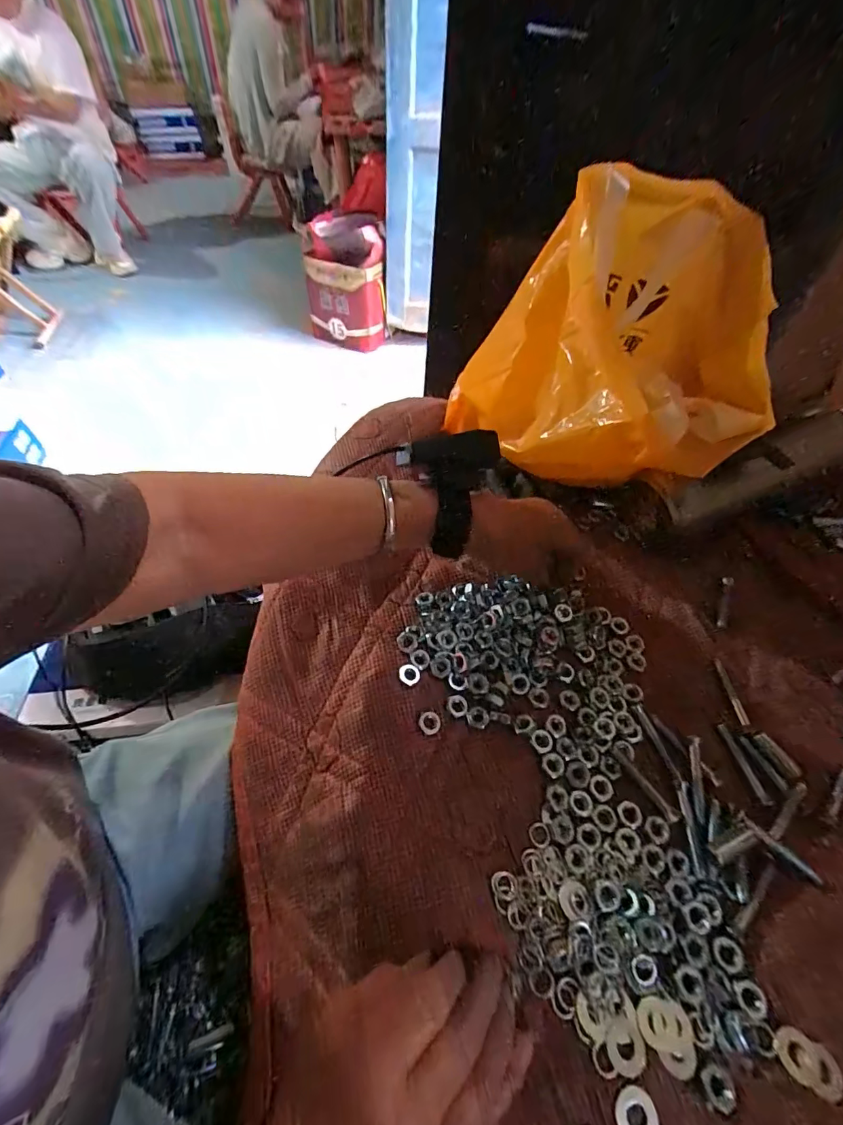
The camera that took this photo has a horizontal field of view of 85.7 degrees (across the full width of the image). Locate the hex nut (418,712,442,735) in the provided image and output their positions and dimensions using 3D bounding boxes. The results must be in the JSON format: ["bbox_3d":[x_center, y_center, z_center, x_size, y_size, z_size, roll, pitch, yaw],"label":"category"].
[{"bbox_3d":[0.006,0.120,0.340,0.017,0.005,0.015,-9,52,-10],"label":"hex nut"}]

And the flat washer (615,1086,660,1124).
[{"bbox_3d":[0.107,0.277,0.227,0.020,0.004,0.022,2,51,-2],"label":"flat washer"}]

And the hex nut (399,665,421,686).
[{"bbox_3d":[-0.010,0.088,0.358,0.017,0.004,0.016,28,55,18],"label":"hex nut"}]

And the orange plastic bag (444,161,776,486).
[{"bbox_3d":[0.144,-0.183,0.384,0.231,0.183,0.208,9,51,4],"label":"orange plastic bag"}]

